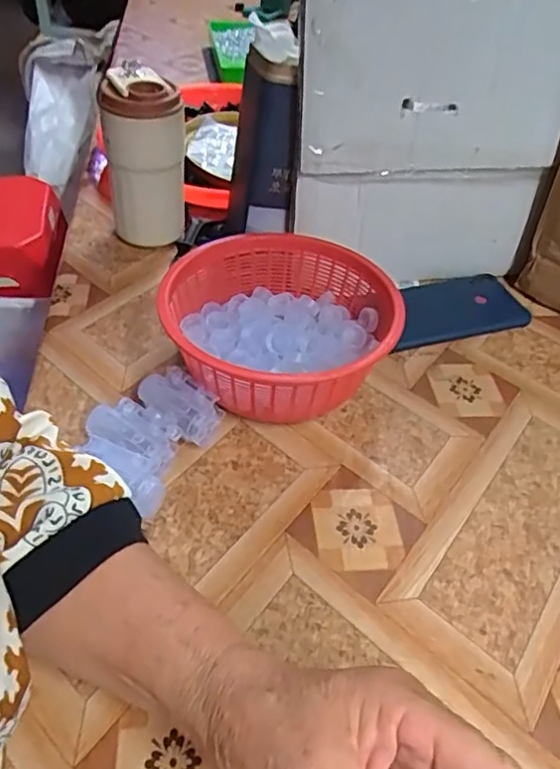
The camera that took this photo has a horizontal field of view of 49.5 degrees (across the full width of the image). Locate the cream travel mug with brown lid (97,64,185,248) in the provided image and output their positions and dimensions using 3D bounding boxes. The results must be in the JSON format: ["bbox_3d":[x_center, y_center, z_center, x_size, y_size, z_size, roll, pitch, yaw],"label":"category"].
[{"bbox_3d":[-0.133,-0.215,0.601,0.077,0.156,0.068,-5,45,-9],"label":"cream travel mug with brown lid"}]

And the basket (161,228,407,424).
[{"bbox_3d":[0.000,-0.039,0.491,0.174,0.082,0.175,18,46,14],"label":"basket"}]

